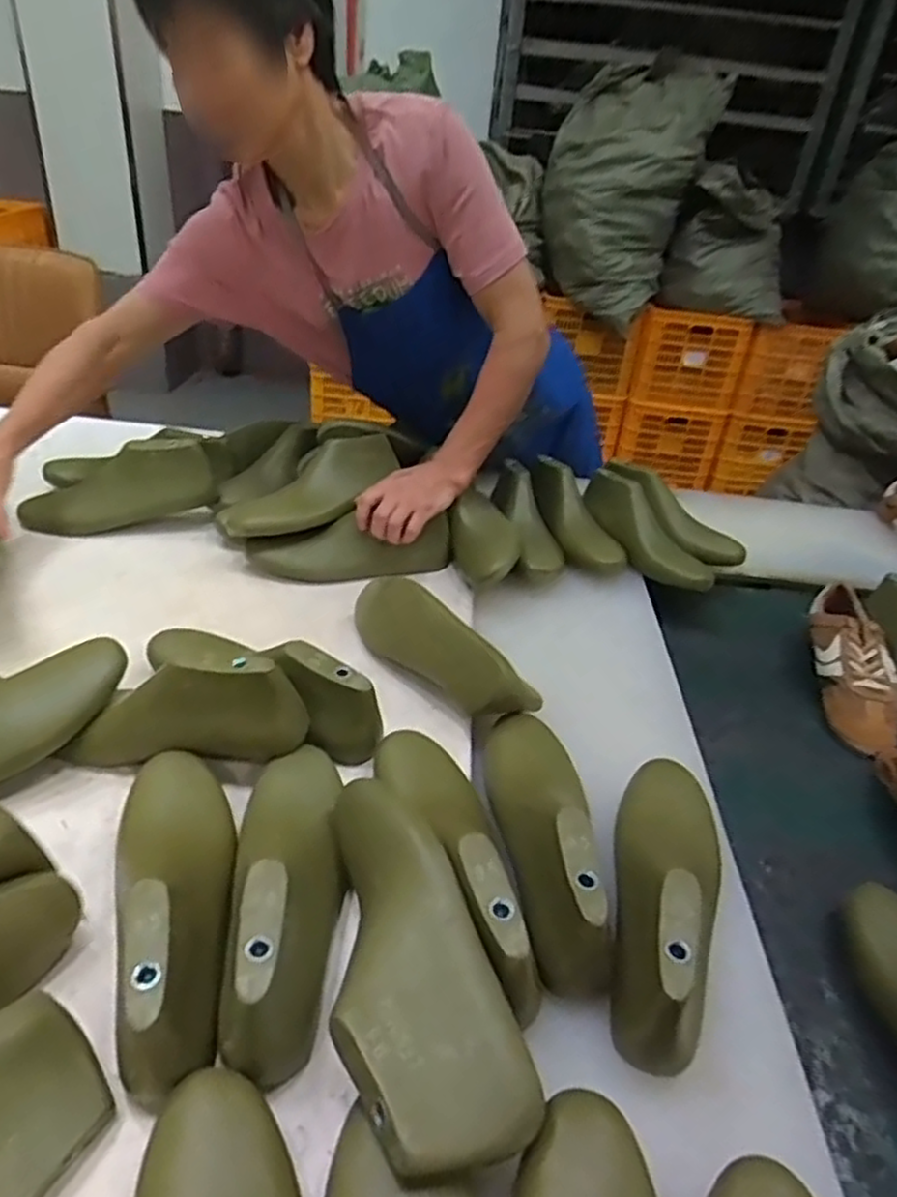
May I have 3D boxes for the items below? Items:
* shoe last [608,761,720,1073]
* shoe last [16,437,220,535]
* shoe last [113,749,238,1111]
[{"bbox_3d":[0.163,0.204,0.557,0.075,0.086,0.245,16,34,16],"label":"shoe last"},{"bbox_3d":[-0.443,-0.147,1.000,0.258,0.097,0.067,-18,34,2],"label":"shoe last"},{"bbox_3d":[-0.196,0.195,0.526,0.086,0.095,0.263,-8,35,-20],"label":"shoe last"}]

